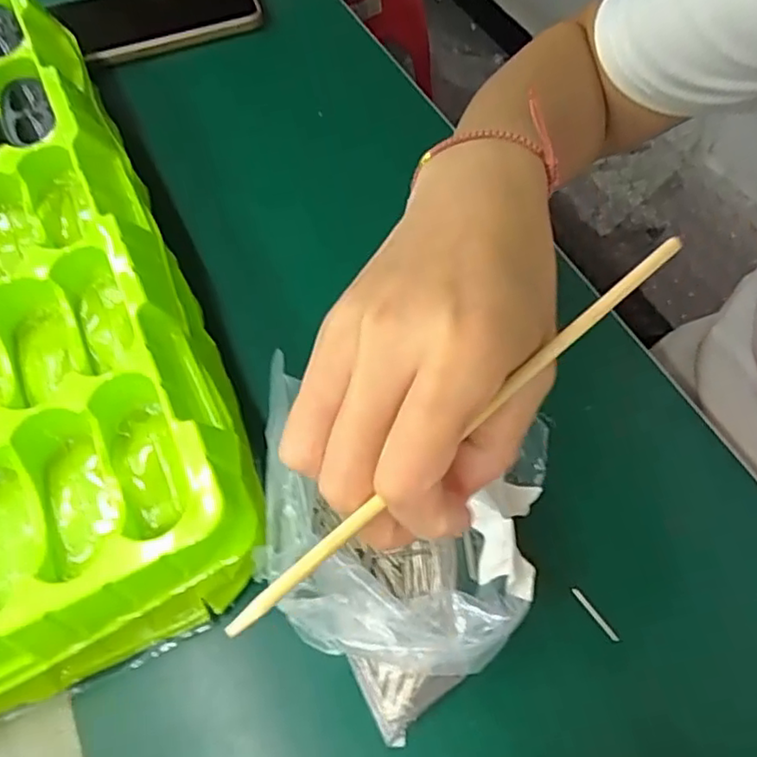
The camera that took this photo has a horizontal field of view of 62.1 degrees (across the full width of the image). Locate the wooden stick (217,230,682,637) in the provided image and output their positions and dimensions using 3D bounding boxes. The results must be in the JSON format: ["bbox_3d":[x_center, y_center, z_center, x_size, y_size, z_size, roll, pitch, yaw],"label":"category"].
[{"bbox_3d":[0.030,0.013,0.196,0.186,0.005,0.006,-39,67,-11],"label":"wooden stick"}]

